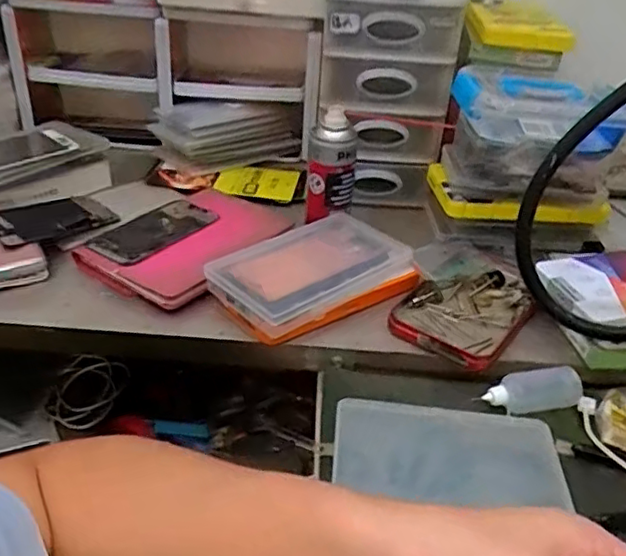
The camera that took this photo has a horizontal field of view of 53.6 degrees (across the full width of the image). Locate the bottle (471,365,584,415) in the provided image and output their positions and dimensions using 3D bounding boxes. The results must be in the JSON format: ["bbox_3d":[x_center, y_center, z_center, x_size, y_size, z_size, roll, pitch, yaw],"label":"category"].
[{"bbox_3d":[0.192,0.101,0.547,0.093,0.028,0.028,-3,34,-9],"label":"bottle"}]

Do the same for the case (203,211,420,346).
[{"bbox_3d":[0.002,-0.004,0.623,0.198,0.043,0.116,-21,40,-33],"label":"case"}]

